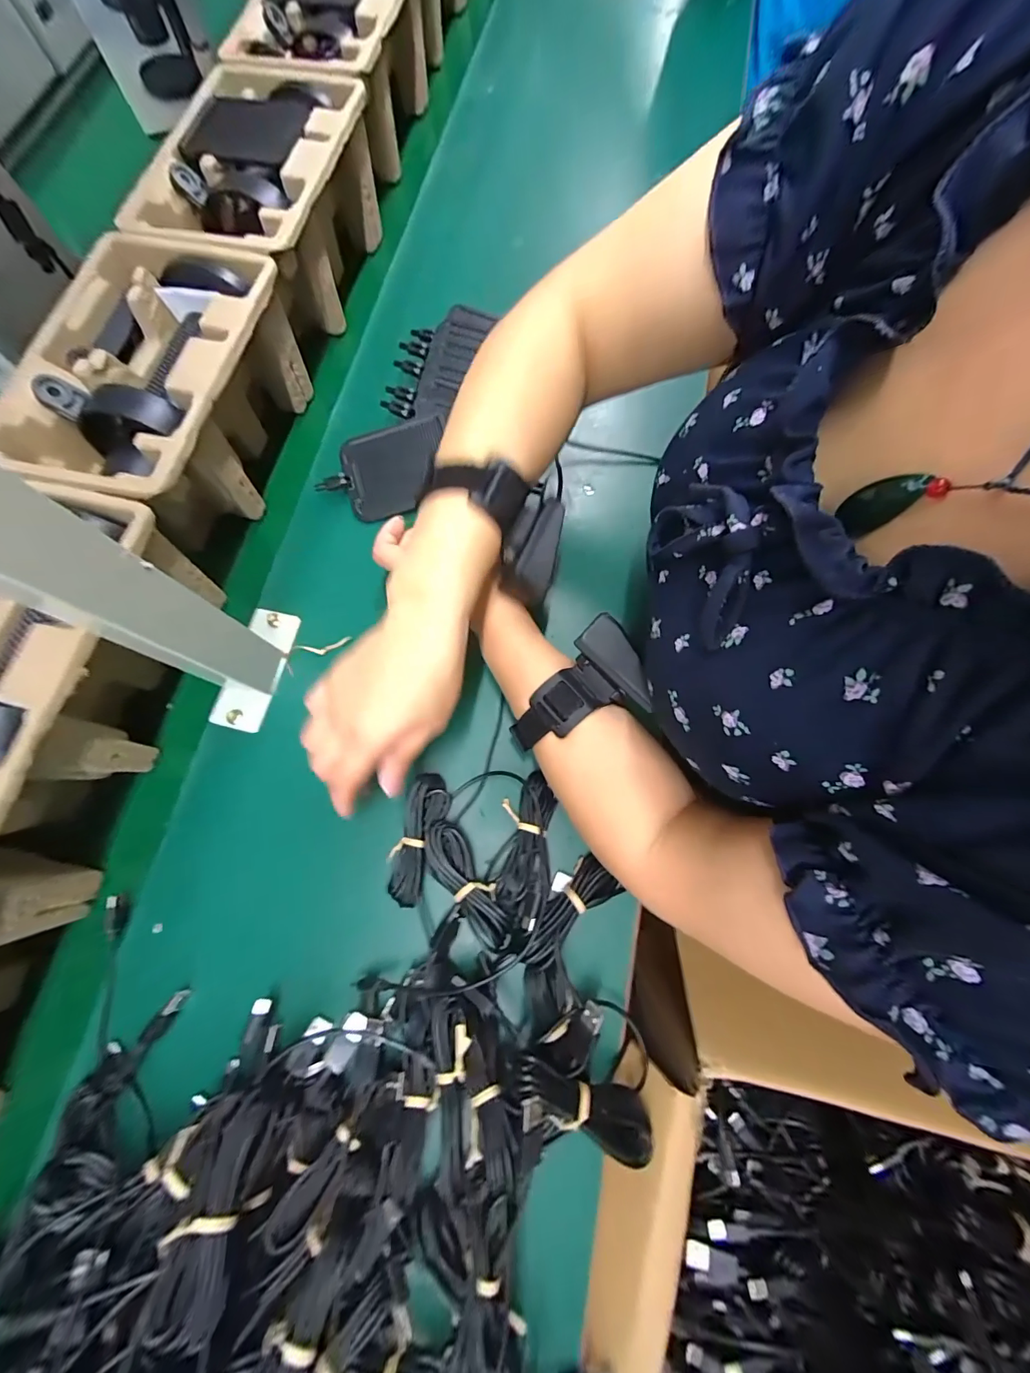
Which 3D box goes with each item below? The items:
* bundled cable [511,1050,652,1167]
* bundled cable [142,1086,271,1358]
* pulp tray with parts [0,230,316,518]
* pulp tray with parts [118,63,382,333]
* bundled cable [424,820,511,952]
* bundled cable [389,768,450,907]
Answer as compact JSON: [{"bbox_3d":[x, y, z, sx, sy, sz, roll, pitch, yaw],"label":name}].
[{"bbox_3d":[0.036,0.236,0.251,0.084,0.023,0.024,29,79,-8],"label":"bundled cable"},{"bbox_3d":[-0.152,0.261,0.224,0.032,0.016,0.086,5,57,3],"label":"bundled cable"},{"bbox_3d":[-0.281,-0.237,0.368,0.152,0.094,0.232,13,78,4],"label":"pulp tray with parts"},{"bbox_3d":[-0.228,-0.455,0.431,0.151,0.106,0.228,12,78,4],"label":"pulp tray with parts"},{"bbox_3d":[-0.034,0.137,0.309,0.032,0.028,0.091,-31,78,-6],"label":"bundled cable"},{"bbox_3d":[-0.070,0.107,0.321,0.028,0.020,0.087,15,78,5],"label":"bundled cable"}]

